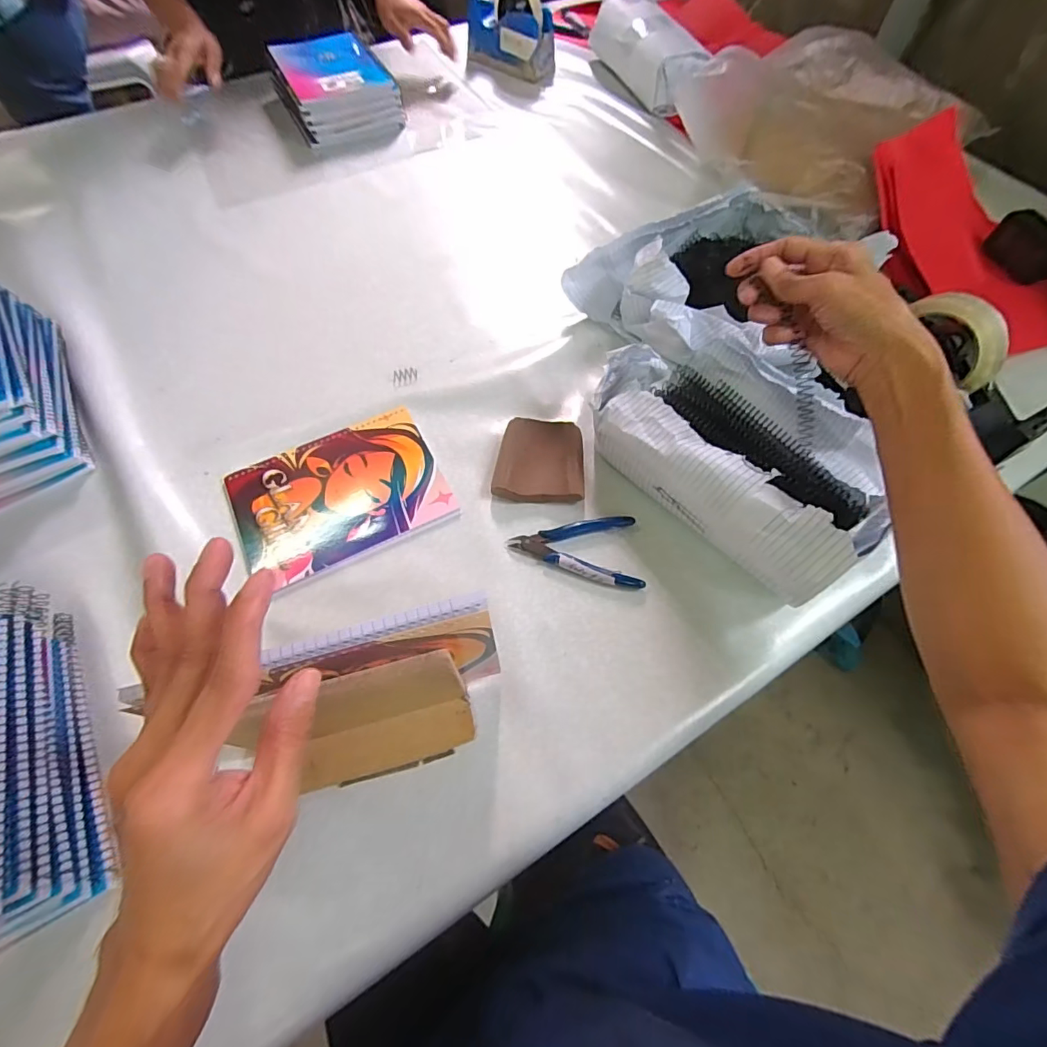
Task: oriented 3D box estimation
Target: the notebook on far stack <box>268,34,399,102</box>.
[{"bbox_3d":[-0.318,-0.751,0.808,0.155,0.017,0.211,-24,64,-14],"label":"notebook on far stack"}]

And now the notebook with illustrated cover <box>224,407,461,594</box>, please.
[{"bbox_3d":[-0.182,-0.029,0.493,0.197,0.009,0.145,-24,64,-11],"label":"notebook with illustrated cover"}]

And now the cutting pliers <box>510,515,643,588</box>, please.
[{"bbox_3d":[0.049,0.023,0.462,0.117,0.011,0.069,2,62,2],"label":"cutting pliers"}]

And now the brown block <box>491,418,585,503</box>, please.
[{"bbox_3d":[0.018,-0.062,0.503,0.087,0.022,0.090,5,62,4],"label":"brown block"}]

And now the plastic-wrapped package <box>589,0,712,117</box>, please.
[{"bbox_3d":[0.212,-0.801,0.845,0.091,0.080,0.276,-18,63,-11],"label":"plastic-wrapped package"}]

